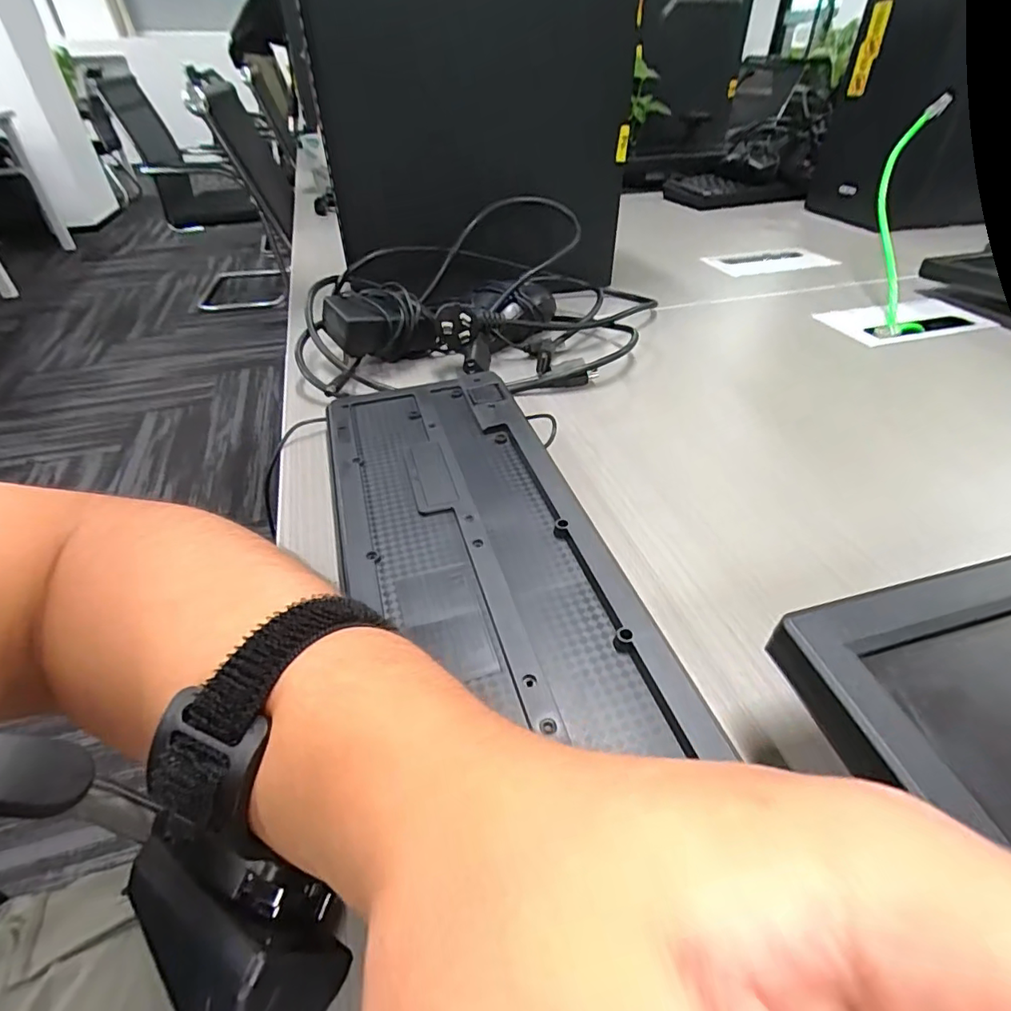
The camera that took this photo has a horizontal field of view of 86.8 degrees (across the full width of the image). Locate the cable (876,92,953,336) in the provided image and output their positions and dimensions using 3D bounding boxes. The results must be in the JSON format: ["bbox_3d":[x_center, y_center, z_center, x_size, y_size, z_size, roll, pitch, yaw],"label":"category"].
[{"bbox_3d":[0.429,-0.303,0.574,0.050,0.057,0.330,14,72,15],"label":"cable"}]

